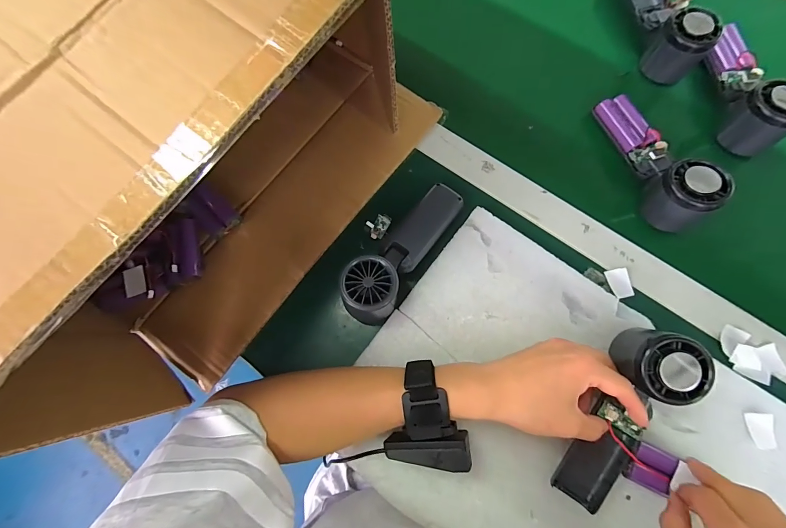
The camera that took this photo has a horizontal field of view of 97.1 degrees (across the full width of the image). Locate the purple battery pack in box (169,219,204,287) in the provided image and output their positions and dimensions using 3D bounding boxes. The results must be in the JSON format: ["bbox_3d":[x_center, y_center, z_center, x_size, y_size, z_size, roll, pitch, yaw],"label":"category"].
[{"bbox_3d":[-0.219,-0.013,0.366,0.028,0.016,0.068,-11,75,-2],"label":"purple battery pack in box"}]

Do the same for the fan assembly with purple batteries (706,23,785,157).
[{"bbox_3d":[0.381,-0.196,0.372,0.042,0.053,0.144,-7,75,-1],"label":"fan assembly with purple batteries"}]

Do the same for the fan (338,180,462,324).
[{"bbox_3d":[0.010,-0.017,0.345,0.050,0.046,0.164,34,78,9],"label":"fan"}]

